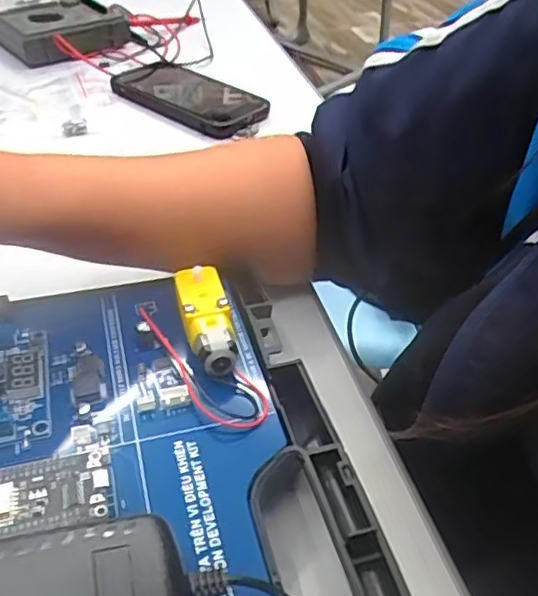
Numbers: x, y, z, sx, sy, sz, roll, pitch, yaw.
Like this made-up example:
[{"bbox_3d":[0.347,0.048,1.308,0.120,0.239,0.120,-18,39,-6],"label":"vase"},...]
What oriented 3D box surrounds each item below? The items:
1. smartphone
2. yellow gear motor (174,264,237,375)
[{"bbox_3d":[-0.074,-0.195,0.595,0.153,0.016,0.089,27,47,24],"label":"smartphone"},{"bbox_3d":[-0.032,0.012,0.311,0.023,0.021,0.064,-8,43,-12],"label":"yellow gear motor"}]

